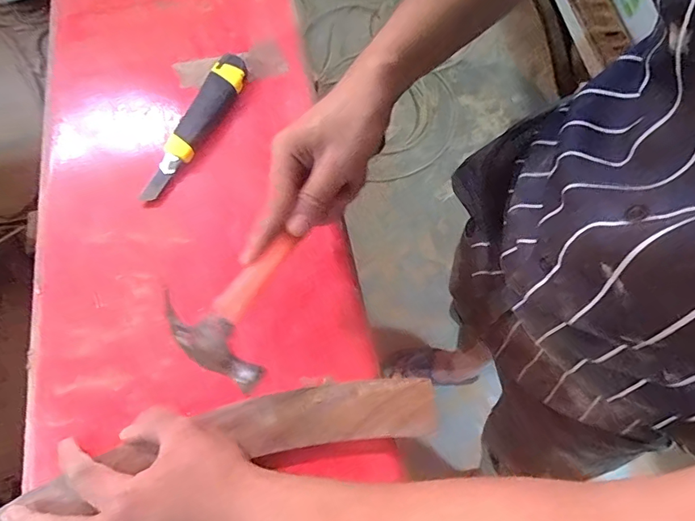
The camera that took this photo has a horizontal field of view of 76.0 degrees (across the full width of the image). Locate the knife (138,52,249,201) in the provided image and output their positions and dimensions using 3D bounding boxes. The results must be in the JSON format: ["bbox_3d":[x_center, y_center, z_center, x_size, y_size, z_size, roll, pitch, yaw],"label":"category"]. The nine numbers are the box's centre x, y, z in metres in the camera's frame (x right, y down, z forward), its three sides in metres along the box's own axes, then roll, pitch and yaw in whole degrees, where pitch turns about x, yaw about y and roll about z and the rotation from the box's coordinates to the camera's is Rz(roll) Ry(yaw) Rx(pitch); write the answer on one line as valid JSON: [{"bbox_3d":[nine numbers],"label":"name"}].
[{"bbox_3d":[-0.159,-0.146,0.475,0.037,0.015,0.191,18,70,8],"label":"knife"}]

